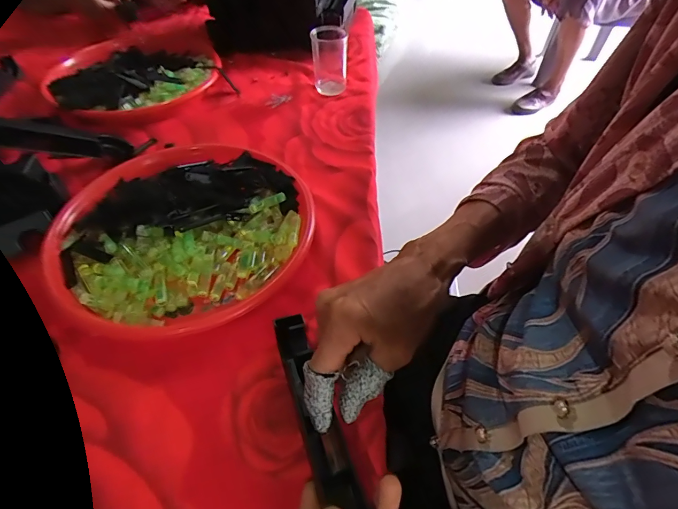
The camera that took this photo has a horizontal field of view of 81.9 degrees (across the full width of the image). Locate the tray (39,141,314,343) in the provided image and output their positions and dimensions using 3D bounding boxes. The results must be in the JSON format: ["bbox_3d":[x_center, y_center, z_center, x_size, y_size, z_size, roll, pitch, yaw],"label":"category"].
[{"bbox_3d":[-0.150,-0.028,0.392,0.238,0.037,0.244,29,56,22],"label":"tray"}]

